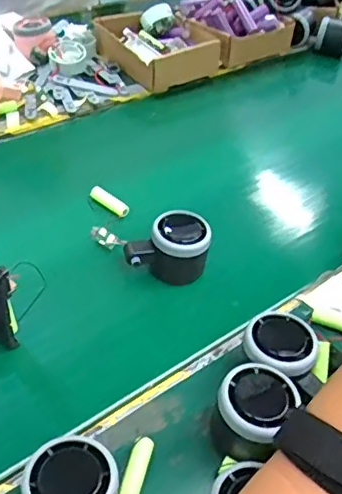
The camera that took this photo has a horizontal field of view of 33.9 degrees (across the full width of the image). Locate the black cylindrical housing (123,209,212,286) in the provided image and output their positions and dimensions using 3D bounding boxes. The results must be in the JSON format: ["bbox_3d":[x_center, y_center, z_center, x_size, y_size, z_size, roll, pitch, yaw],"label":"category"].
[{"bbox_3d":[-0.004,0.000,0.568,0.079,0.062,0.053,7,43,-1],"label":"black cylindrical housing"}]

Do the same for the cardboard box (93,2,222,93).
[{"bbox_3d":[-0.029,-0.320,0.899,0.158,0.058,0.174,-27,53,-32],"label":"cardboard box"}]

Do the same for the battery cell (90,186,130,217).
[{"bbox_3d":[-0.071,-0.051,0.637,0.053,0.014,0.013,32,48,23],"label":"battery cell"}]

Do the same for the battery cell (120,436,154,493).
[{"bbox_3d":[-0.024,0.157,0.393,0.013,0.014,0.048,13,44,7],"label":"battery cell"}]

